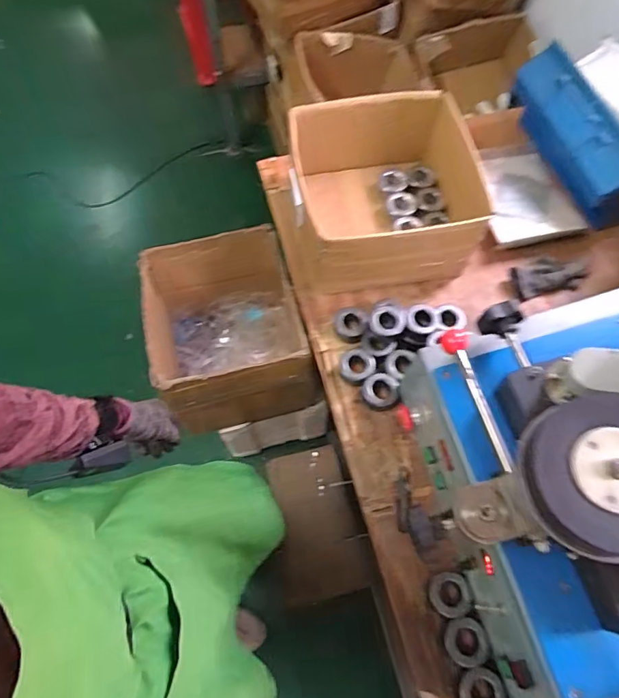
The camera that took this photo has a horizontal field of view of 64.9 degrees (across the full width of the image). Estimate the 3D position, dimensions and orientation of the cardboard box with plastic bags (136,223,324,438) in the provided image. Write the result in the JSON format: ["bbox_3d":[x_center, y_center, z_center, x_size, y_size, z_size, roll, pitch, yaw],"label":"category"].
[{"bbox_3d":[-0.174,-0.032,1.103,0.308,0.305,0.322,-11,65,-6],"label":"cardboard box with plastic bags"}]

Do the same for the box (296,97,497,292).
[{"bbox_3d":[0.162,-0.313,0.974,0.385,0.169,0.342,-9,65,-4],"label":"box"}]

